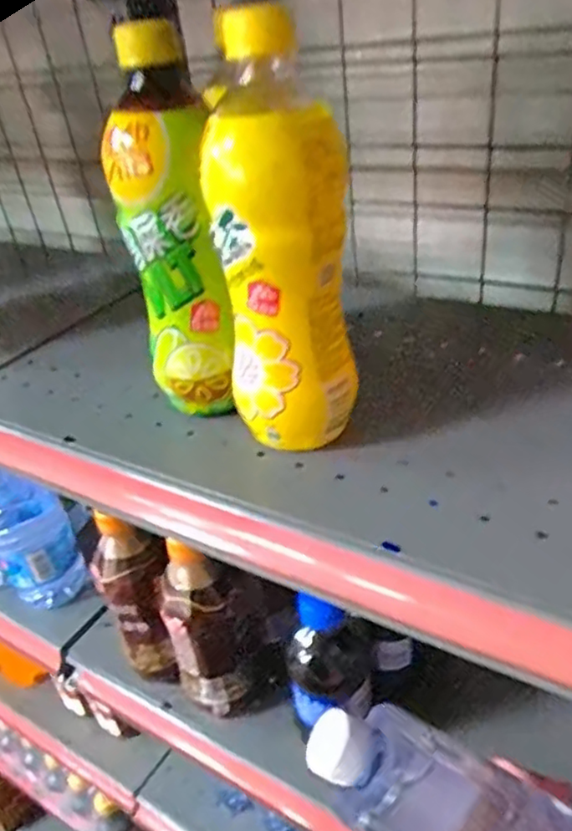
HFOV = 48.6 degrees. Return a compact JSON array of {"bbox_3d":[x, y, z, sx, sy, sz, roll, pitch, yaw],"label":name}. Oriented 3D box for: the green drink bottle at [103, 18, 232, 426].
[{"bbox_3d":[-0.048,-0.098,0.347,0.056,0.193,0.066,12,37,27],"label":"green drink bottle"}]

